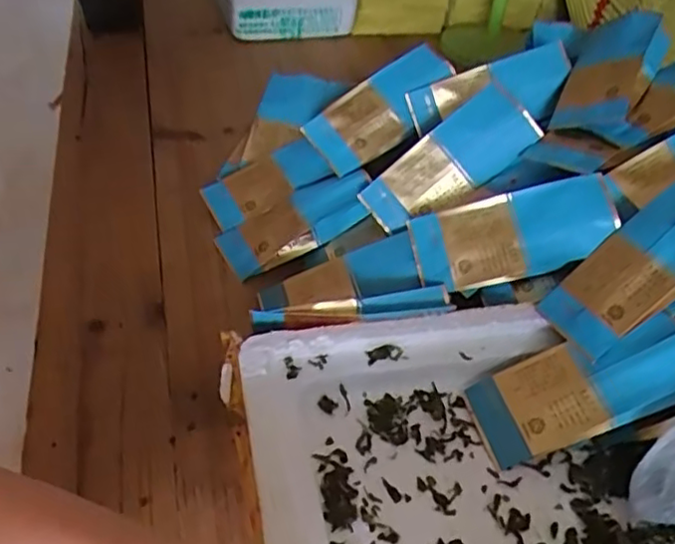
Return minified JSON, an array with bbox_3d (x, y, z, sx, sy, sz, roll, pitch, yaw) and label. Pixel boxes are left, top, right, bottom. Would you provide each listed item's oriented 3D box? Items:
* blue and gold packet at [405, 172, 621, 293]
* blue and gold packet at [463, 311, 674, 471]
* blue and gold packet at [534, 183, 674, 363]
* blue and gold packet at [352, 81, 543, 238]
[{"bbox_3d":[0.117,-0.023,0.434,0.129,0.019,0.056,-15,74,10],"label":"blue and gold packet"},{"bbox_3d":[0.142,0.067,0.374,0.127,0.021,0.055,-23,43,12],"label":"blue and gold packet"},{"bbox_3d":[0.184,-0.004,0.389,0.126,0.018,0.057,-41,48,10],"label":"blue and gold packet"},{"bbox_3d":[0.081,-0.077,0.475,0.128,0.009,0.052,-39,85,6],"label":"blue and gold packet"}]

